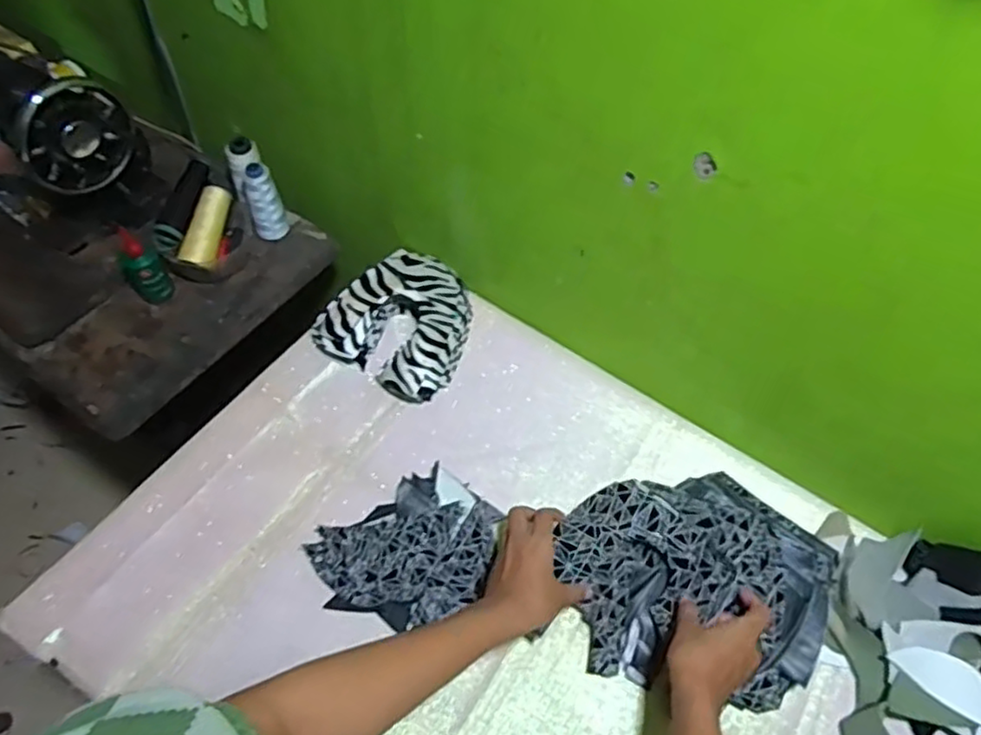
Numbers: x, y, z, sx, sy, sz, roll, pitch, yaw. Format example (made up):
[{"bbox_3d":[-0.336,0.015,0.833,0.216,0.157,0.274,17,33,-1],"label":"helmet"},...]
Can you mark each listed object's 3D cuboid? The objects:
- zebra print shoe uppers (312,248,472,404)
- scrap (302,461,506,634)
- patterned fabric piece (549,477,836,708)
[{"bbox_3d":[-0.105,-0.065,0.835,0.172,0.077,0.185,28,60,14],"label":"zebra print shoe uppers"},{"bbox_3d":[-0.079,0.189,0.695,0.184,0.050,0.140,-29,63,-19],"label":"scrap"},{"bbox_3d":[0.216,0.214,0.664,0.260,0.070,0.216,-13,59,-11],"label":"patterned fabric piece"}]

